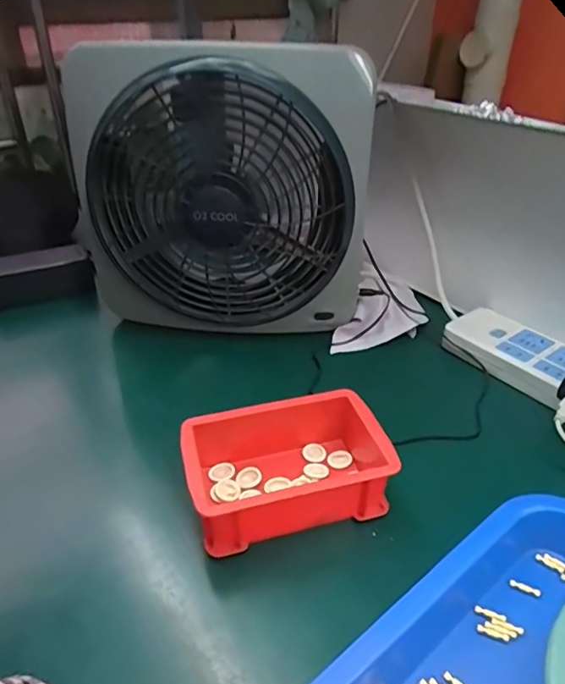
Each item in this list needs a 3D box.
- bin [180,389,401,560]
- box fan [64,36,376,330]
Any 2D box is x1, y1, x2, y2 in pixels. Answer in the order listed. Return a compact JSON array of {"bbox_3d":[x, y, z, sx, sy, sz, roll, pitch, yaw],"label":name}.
[{"bbox_3d":[0.005,0.096,0.397,0.145,0.056,0.090,-8,35,-12],"label":"bin"},{"bbox_3d":[-0.079,-0.147,0.549,0.328,0.287,0.072,3,34,5],"label":"box fan"}]

